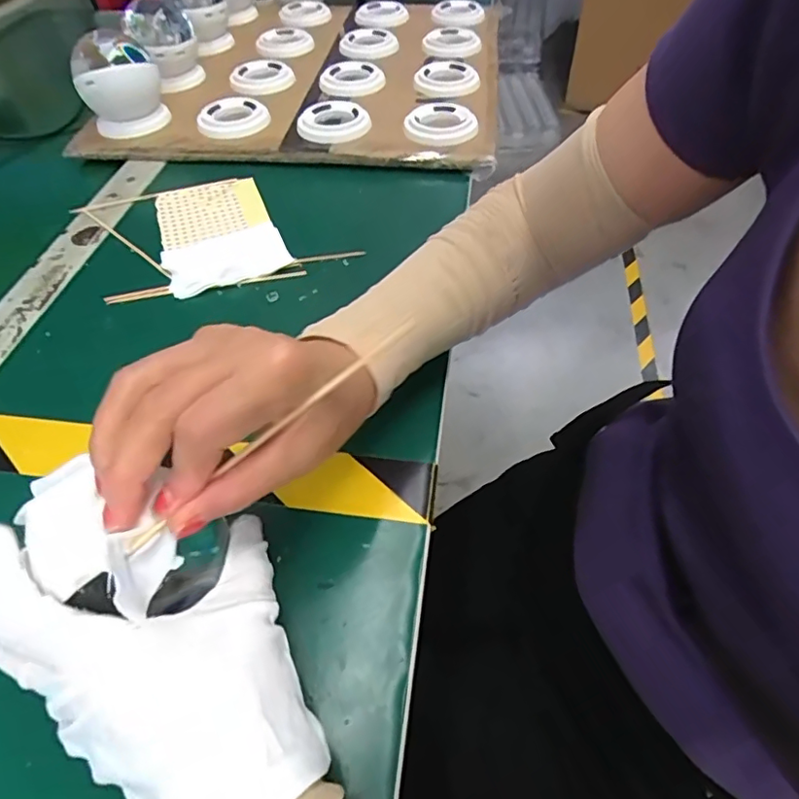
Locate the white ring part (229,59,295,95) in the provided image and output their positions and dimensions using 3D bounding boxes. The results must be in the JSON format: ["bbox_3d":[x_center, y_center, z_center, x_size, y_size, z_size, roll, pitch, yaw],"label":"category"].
[{"bbox_3d":[-0.154,-0.368,0.638,0.072,0.016,0.072,-1,50,1],"label":"white ring part"}]

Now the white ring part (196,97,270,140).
[{"bbox_3d":[-0.169,-0.285,0.572,0.070,0.019,0.070,-12,51,-8],"label":"white ring part"}]

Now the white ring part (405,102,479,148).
[{"bbox_3d":[0.036,-0.269,0.549,0.065,0.014,0.071,-1,50,1],"label":"white ring part"}]

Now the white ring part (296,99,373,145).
[{"bbox_3d":[-0.068,-0.278,0.561,0.071,0.015,0.071,-1,50,1],"label":"white ring part"}]

